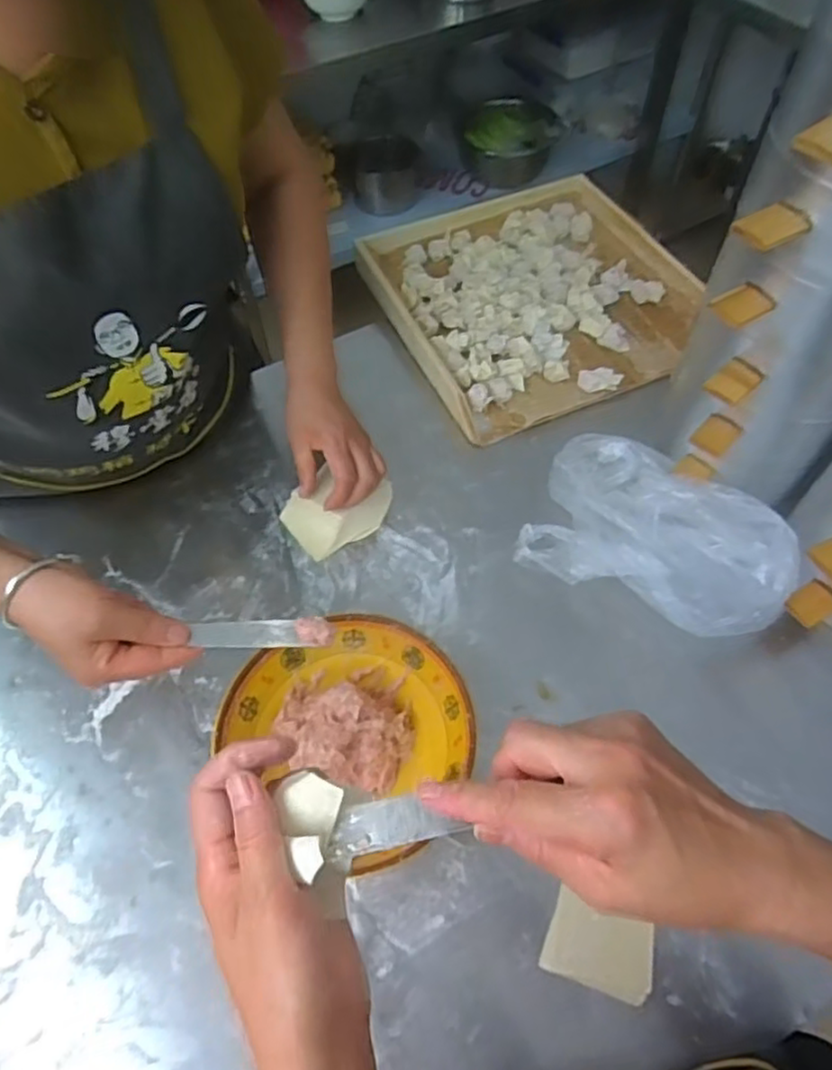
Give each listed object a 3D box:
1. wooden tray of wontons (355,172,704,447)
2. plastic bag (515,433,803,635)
[{"bbox_3d":[0.154,-0.325,0.916,0.377,0.043,0.391,-22,60,-12],"label":"wooden tray of wontons"},{"bbox_3d":[0.244,-0.016,0.670,0.246,0.088,0.172,20,61,13],"label":"plastic bag"}]

